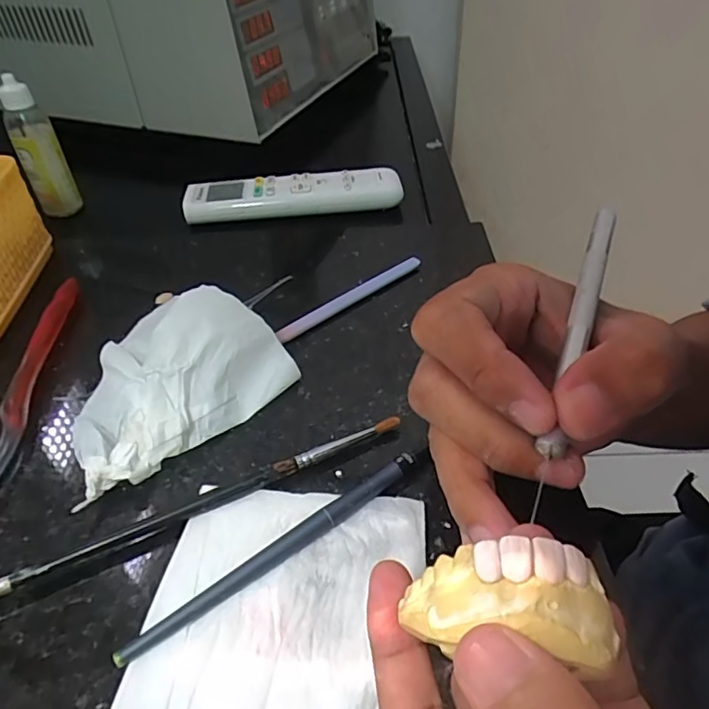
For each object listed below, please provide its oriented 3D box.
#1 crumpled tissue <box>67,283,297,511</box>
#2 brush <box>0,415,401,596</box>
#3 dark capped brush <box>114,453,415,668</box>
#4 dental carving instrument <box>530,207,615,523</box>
[{"bbox_3d":[-0.094,0.009,0.260,0.080,0.036,0.108,31,51,32],"label":"crumpled tissue"},{"bbox_3d":[-0.065,0.062,0.220,0.187,0.009,0.007,-21,44,-19],"label":"brush"},{"bbox_3d":[-0.027,0.073,0.205,0.126,0.007,0.007,-28,47,-26],"label":"dark capped brush"},{"bbox_3d":[0.073,-0.009,0.174,0.007,0.005,0.135,15,52,19],"label":"dental carving instrument"}]

